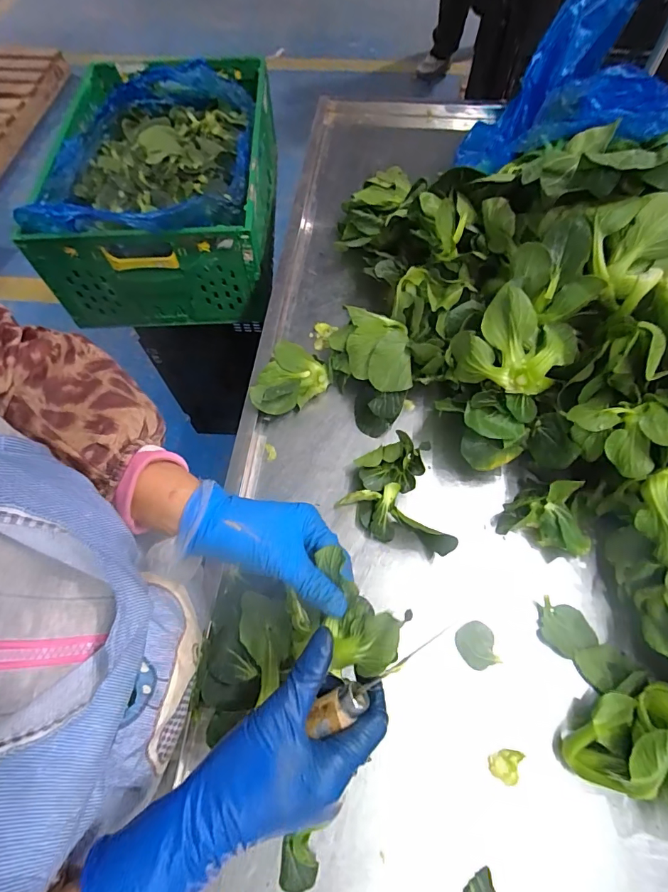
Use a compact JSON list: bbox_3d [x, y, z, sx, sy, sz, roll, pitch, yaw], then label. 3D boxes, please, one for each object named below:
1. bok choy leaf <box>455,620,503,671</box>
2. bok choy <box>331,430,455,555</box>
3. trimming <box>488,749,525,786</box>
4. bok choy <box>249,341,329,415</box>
[{"bbox_3d":[0.133,0.184,0.401,0.035,0.010,0.039,-23,64,-8],"label":"bok choy leaf"},{"bbox_3d":[0.058,0.061,0.451,0.088,0.041,0.125,-18,63,-6],"label":"bok choy"},{"bbox_3d":[0.143,0.264,0.362,0.025,0.007,0.025,23,66,14],"label":"trimming"},{"bbox_3d":[-0.048,-0.069,0.514,0.071,0.046,0.092,15,65,10],"label":"bok choy"}]

